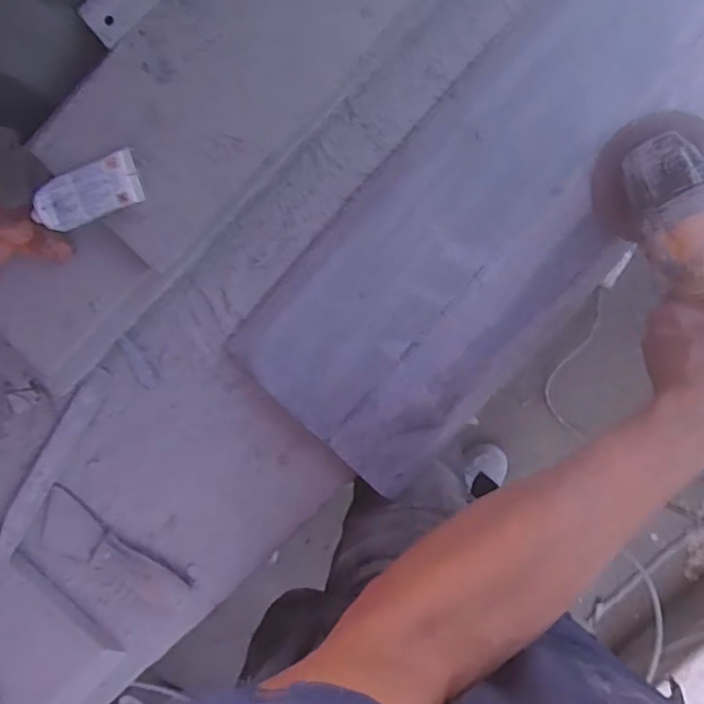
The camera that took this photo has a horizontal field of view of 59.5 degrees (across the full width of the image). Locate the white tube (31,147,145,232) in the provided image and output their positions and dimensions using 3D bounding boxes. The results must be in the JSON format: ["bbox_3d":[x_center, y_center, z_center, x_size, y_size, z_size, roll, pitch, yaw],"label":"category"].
[{"bbox_3d":[-0.216,-0.129,0.502,0.089,0.018,0.043,-18,92,6],"label":"white tube"}]

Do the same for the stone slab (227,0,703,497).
[{"bbox_3d":[0.200,-0.203,0.537,0.218,0.033,0.717,43,96,1],"label":"stone slab"}]

